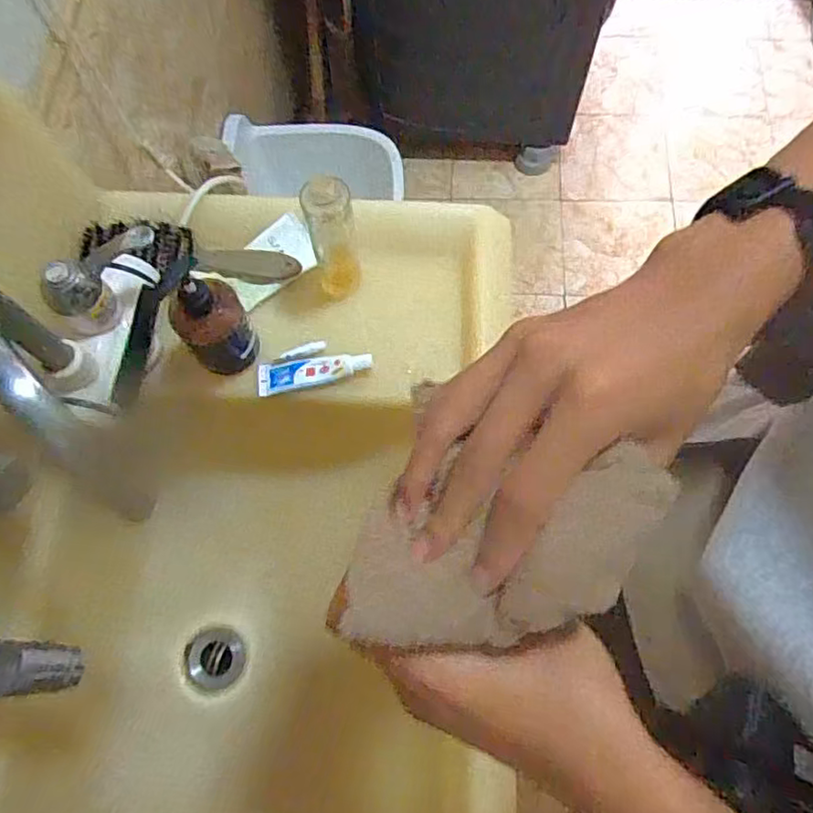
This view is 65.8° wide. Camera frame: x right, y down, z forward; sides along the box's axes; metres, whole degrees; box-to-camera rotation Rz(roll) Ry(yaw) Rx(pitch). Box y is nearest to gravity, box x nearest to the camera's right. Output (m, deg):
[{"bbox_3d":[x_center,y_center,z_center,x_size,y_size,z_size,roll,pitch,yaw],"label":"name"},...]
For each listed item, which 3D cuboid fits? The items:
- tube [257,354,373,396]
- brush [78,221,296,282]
[{"bbox_3d":[-0.089,-0.033,0.603,0.111,0.012,0.030,-7,70,-1],"label":"tube"},{"bbox_3d":[-0.216,-0.149,0.627,0.211,0.037,0.054,11,71,5],"label":"brush"}]

